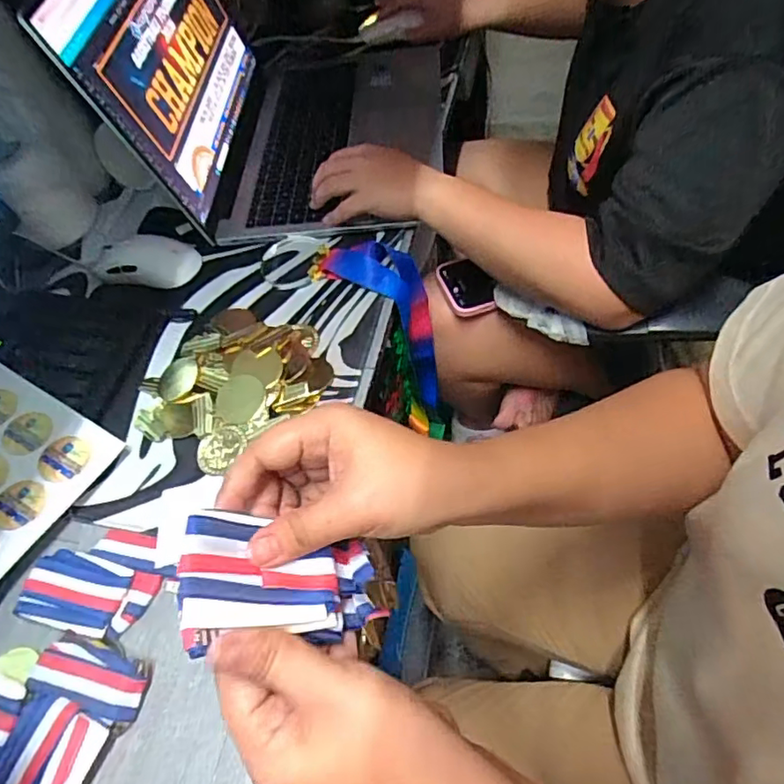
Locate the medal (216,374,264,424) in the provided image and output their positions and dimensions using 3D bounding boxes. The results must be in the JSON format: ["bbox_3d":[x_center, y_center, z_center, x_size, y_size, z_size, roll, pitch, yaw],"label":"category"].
[{"bbox_3d":[-0.130,0.006,0.490,0.040,0.004,0.043,-2,69,4],"label":"medal"}]

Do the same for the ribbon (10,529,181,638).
[{"bbox_3d":[-0.215,0.138,0.422,0.099,0.013,0.073,8,58,9],"label":"ribbon"}]

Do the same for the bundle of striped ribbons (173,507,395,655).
[{"bbox_3d":[-0.050,0.092,0.272,0.102,0.024,0.055,20,50,-32],"label":"bundle of striped ribbons"}]

